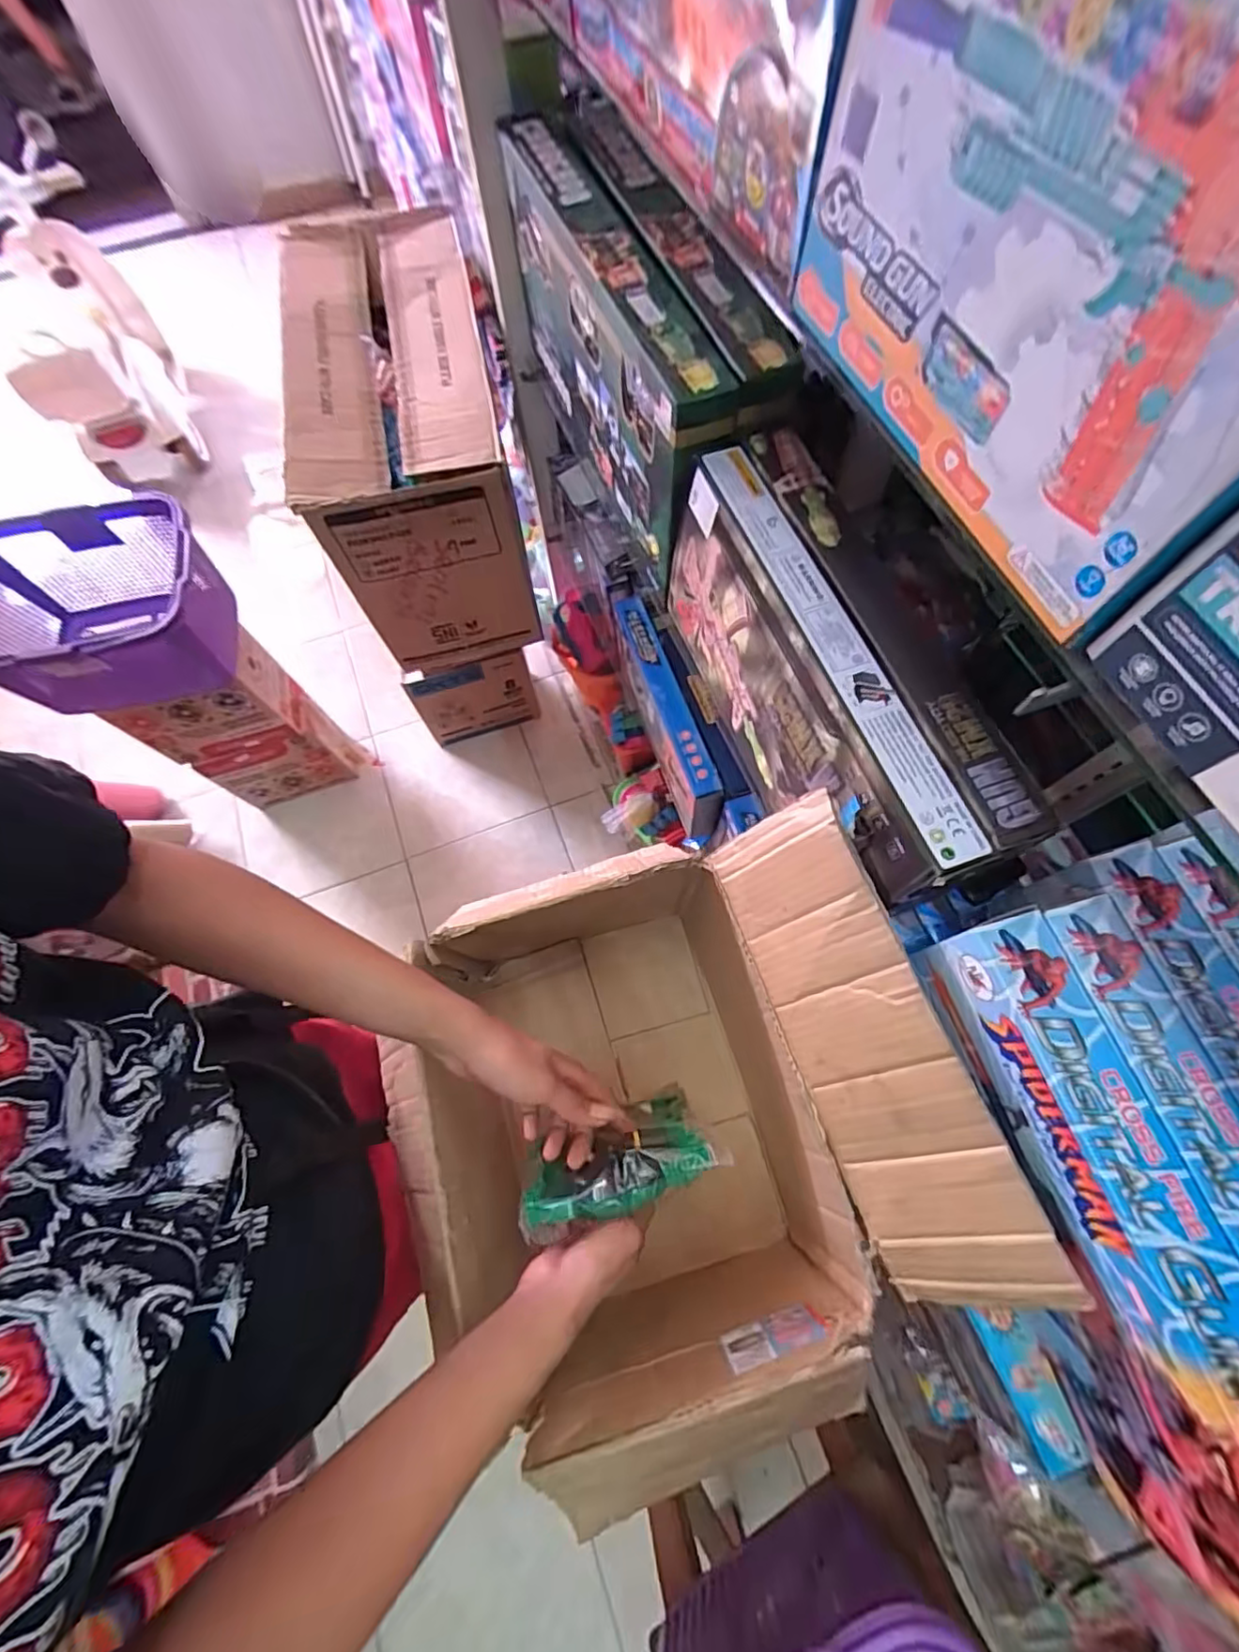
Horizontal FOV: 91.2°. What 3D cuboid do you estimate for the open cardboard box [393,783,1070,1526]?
[{"bbox_3d":[0.042,0.298,0.581,0.437,0.353,0.474,-18,69,-4],"label":"open cardboard box"}]

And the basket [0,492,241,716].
[{"bbox_3d":[-0.882,-0.345,1.035,0.368,0.223,0.281,-10,69,-2],"label":"basket"}]

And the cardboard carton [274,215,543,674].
[{"bbox_3d":[-0.338,-0.648,1.016,0.269,0.333,0.600,-12,69,-2],"label":"cardboard carton"}]

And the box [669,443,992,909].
[{"bbox_3d":[0.161,-0.123,0.573,0.073,0.184,0.423,-18,69,-5],"label":"box"}]

